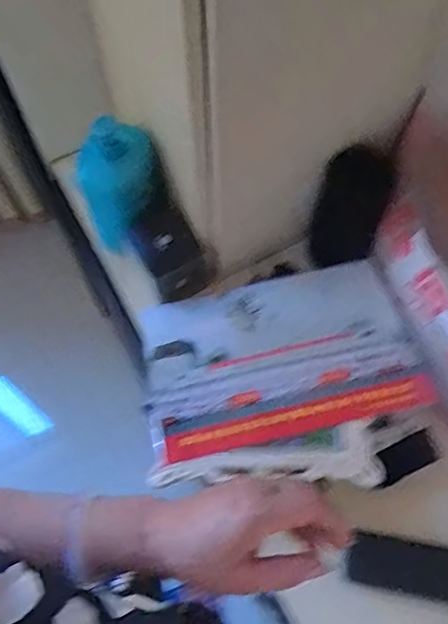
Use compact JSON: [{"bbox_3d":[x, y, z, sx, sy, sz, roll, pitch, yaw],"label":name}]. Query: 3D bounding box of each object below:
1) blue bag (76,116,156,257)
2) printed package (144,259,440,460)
[{"bbox_3d":[-0.138,-0.164,0.755,0.083,0.186,0.064,31,48,13],"label":"blue bag"},{"bbox_3d":[0.060,0.046,0.679,0.302,0.016,0.211,-13,54,-1],"label":"printed package"}]

